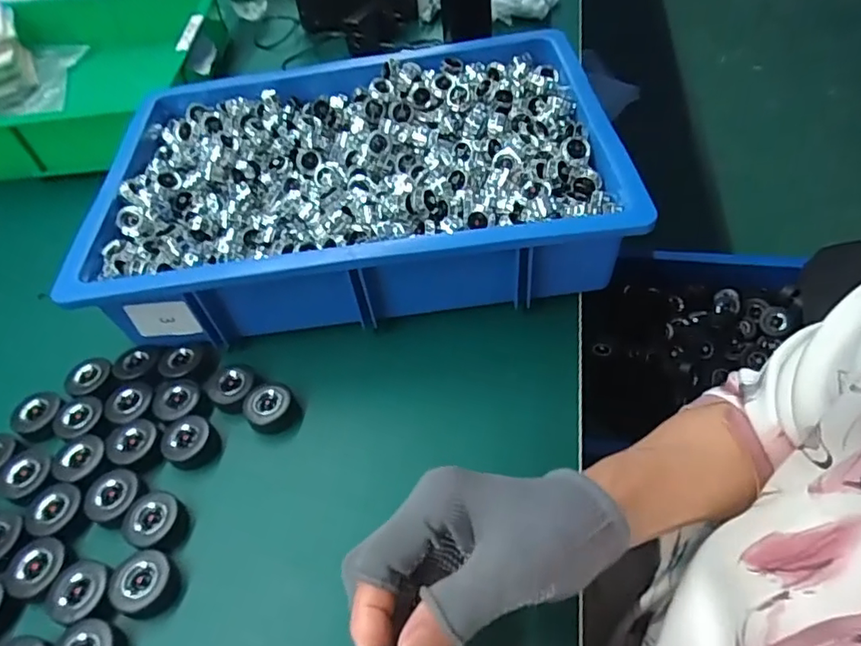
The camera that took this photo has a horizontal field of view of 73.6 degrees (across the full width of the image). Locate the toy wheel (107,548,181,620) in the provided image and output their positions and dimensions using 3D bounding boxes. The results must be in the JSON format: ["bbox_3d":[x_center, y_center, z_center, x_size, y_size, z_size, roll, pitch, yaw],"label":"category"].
[{"bbox_3d":[-0.181,0.164,0.366,0.036,0.018,0.037,-3,51,3],"label":"toy wheel"}]

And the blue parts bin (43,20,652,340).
[{"bbox_3d":[-0.071,-0.133,0.540,0.434,0.090,0.296,-6,51,1],"label":"blue parts bin"}]

